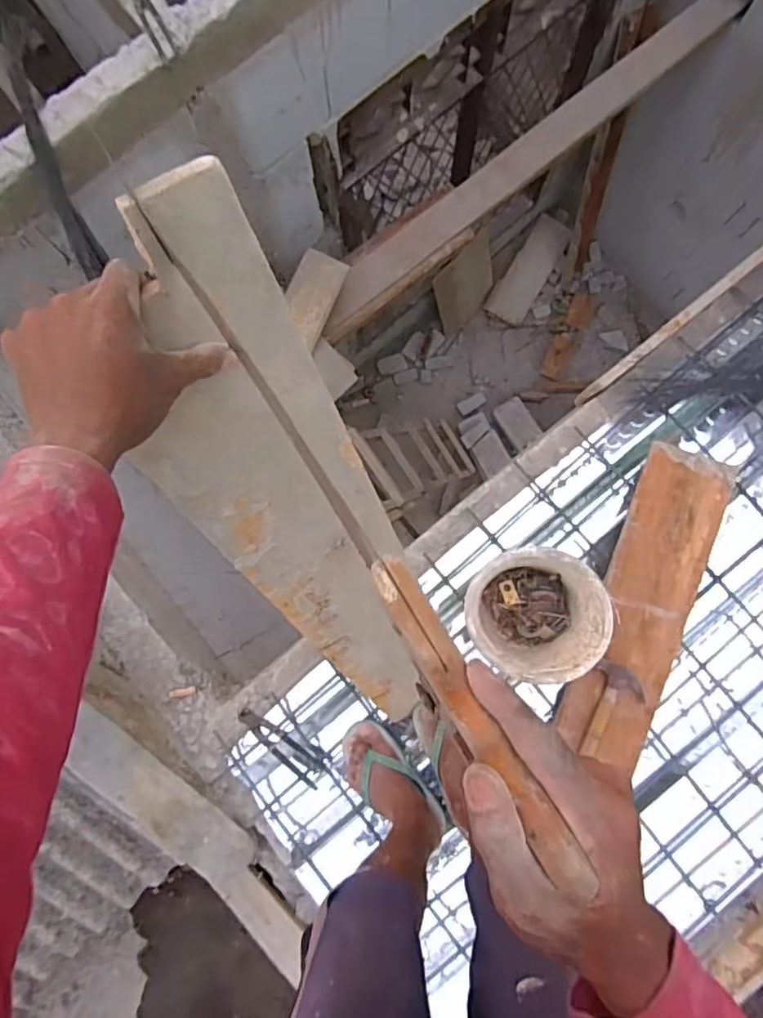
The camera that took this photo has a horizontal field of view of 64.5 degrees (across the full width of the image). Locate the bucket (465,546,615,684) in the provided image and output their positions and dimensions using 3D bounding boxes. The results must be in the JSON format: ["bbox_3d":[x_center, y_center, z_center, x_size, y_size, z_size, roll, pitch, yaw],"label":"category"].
[{"bbox_3d":[0.284,0.194,1.143,0.242,0.165,0.224,0,85,2],"label":"bucket"}]

